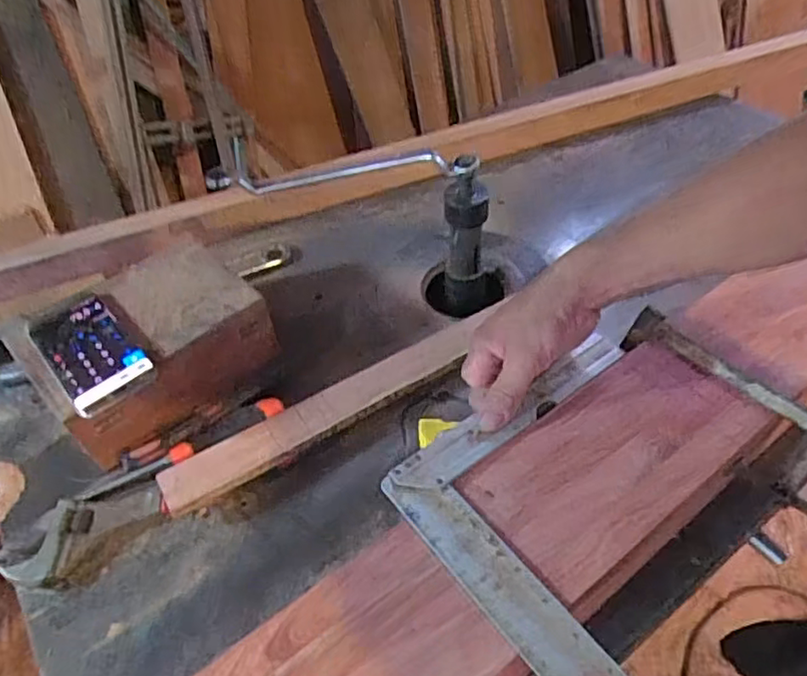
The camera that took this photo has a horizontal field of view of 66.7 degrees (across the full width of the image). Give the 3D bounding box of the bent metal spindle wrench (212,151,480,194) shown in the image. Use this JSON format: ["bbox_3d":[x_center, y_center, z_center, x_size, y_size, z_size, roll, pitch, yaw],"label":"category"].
[{"bbox_3d":[-0.057,-0.162,0.597,0.260,0.037,0.022,-5,48,-1],"label":"bent metal spindle wrench"}]

